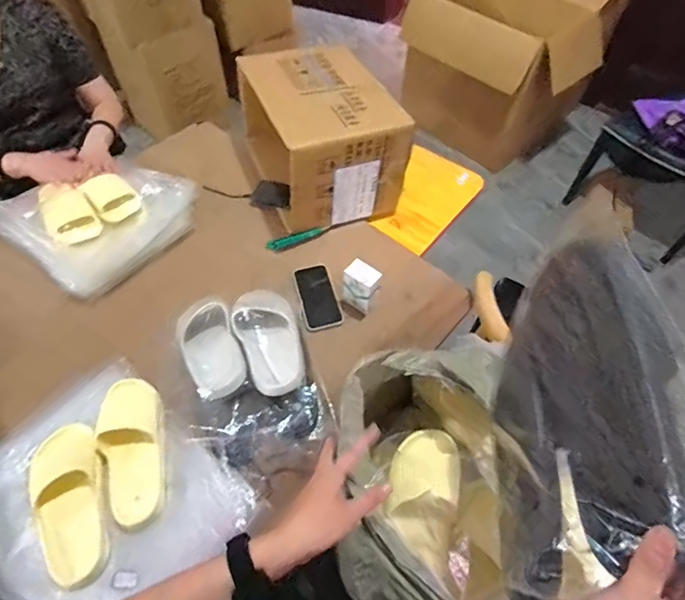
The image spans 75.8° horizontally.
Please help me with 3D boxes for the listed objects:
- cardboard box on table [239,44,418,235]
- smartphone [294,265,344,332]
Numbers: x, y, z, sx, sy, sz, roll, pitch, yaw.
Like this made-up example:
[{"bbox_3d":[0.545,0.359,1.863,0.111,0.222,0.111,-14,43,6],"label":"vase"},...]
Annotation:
[{"bbox_3d":[-0.052,-0.393,1.070,0.287,0.234,0.362,-20,58,-15],"label":"cardboard box on table"},{"bbox_3d":[-0.052,-0.007,0.953,0.085,0.007,0.148,-10,68,-14],"label":"smartphone"}]

